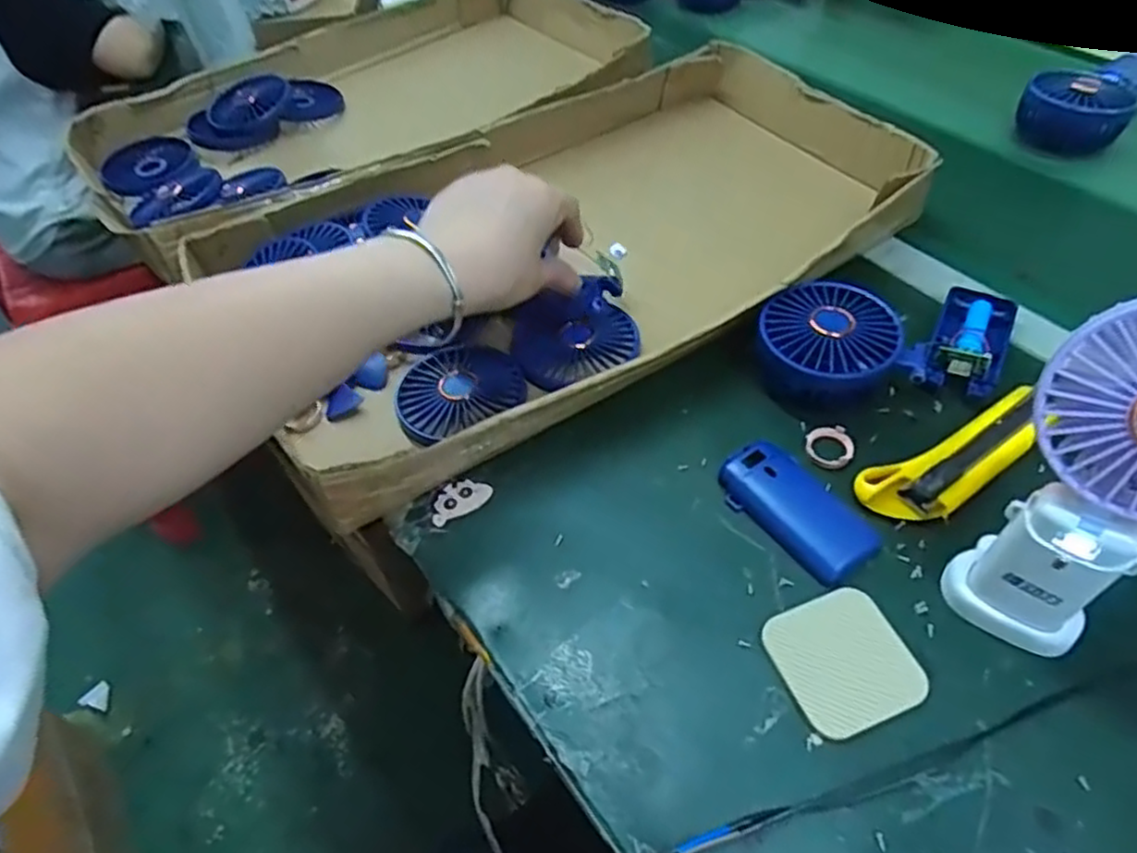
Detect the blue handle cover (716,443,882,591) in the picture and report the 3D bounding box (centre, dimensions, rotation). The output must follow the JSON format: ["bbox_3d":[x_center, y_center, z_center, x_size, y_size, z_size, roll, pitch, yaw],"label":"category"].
[{"bbox_3d":[0.132,0.046,0.411,0.048,0.012,0.093,-34,54,-21],"label":"blue handle cover"}]

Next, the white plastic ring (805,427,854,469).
[{"bbox_3d":[0.162,0.013,0.441,0.027,0.005,0.030,5,50,11],"label":"white plastic ring"}]

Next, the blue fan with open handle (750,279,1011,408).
[{"bbox_3d":[0.211,-0.058,0.463,0.177,0.039,0.089,-8,51,0],"label":"blue fan with open handle"}]

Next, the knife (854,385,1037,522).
[{"bbox_3d":[0.233,0.020,0.419,0.131,0.016,0.042,-25,51,-15],"label":"knife"}]

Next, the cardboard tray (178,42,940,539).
[{"bbox_3d":[0.007,-0.153,0.549,0.528,0.056,0.295,-27,52,-16],"label":"cardboard tray"}]

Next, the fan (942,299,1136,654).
[{"bbox_3d":[0.233,0.030,0.310,0.074,0.175,0.084,-30,54,-17],"label":"fan"}]

